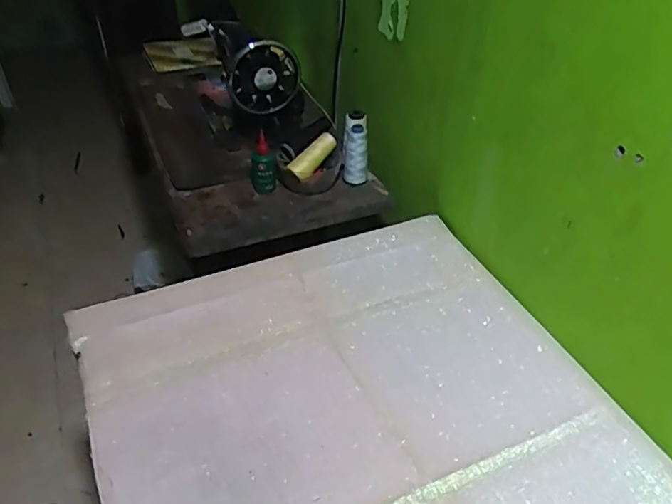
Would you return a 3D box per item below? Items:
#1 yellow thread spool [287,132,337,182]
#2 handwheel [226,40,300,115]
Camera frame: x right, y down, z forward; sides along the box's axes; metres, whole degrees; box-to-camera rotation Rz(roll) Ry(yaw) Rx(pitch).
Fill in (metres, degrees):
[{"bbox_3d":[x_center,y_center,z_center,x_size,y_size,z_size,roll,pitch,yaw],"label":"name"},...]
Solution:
[{"bbox_3d":[-0.041,-0.178,1.037,0.103,0.035,0.032,-46,55,-10],"label":"yellow thread spool"},{"bbox_3d":[-0.131,-0.320,1.038,0.127,0.128,0.047,-27,48,-30],"label":"handwheel"}]

